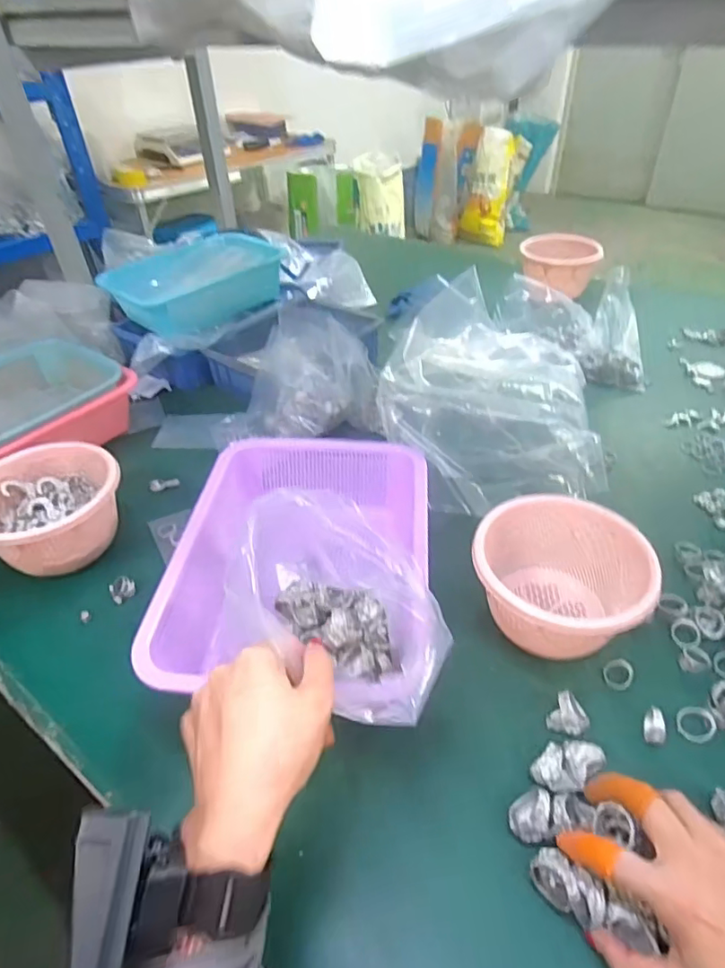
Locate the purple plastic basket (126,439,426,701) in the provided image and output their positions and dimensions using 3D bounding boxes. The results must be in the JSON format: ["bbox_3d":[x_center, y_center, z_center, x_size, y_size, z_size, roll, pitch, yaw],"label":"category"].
[{"bbox_3d":[-0.051,0.073,0.539,0.224,0.085,0.306,1,40,5],"label":"purple plastic basket"}]

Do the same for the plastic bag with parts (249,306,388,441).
[{"bbox_3d":[-0.071,-0.140,0.734,0.176,0.139,0.113,5,41,10],"label":"plastic bag with parts"}]

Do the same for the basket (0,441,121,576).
[{"bbox_3d":[-0.337,0.027,0.593,0.140,0.080,0.141,-2,40,2],"label":"basket"}]

